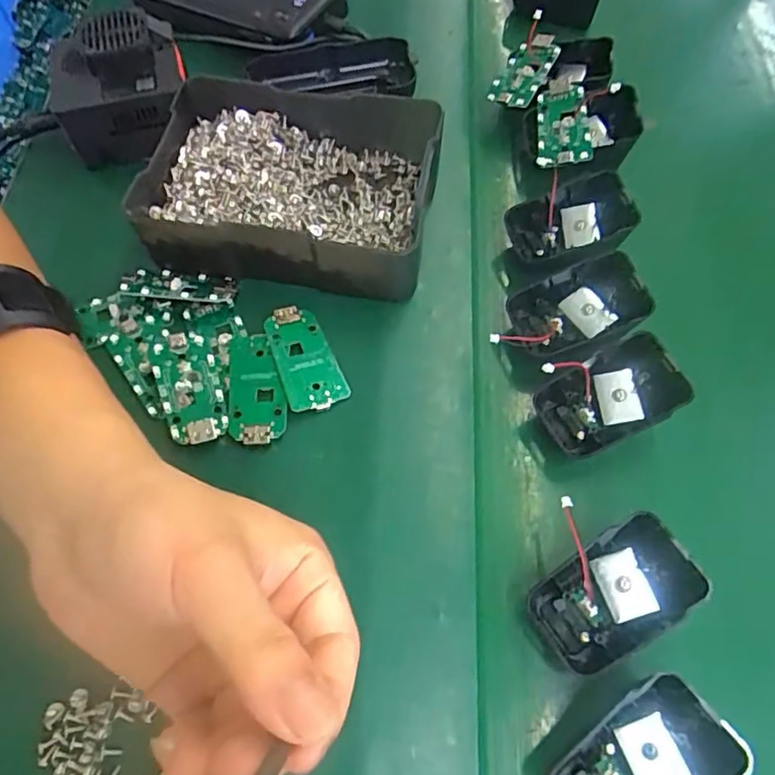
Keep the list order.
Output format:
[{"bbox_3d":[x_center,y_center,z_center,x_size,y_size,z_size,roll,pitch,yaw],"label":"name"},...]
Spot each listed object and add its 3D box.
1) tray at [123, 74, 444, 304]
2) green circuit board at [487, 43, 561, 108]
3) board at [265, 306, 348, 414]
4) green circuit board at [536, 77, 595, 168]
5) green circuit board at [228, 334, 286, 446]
[{"bbox_3d":[-0.057,-0.118,0.350,0.166,0.043,0.113,10,67,4],"label":"tray"},{"bbox_3d":[0.092,-0.216,0.412,0.035,0.011,0.048,22,81,32],"label":"green circuit board"},{"bbox_3d":[-0.045,-0.017,0.322,0.031,0.006,0.063,-19,68,-8],"label":"board"},{"bbox_3d":[0.114,-0.174,0.388,0.032,0.008,0.069,-9,66,28],"label":"green circuit board"},{"bbox_3d":[-0.069,-0.001,0.314,0.029,0.004,0.063,-6,67,-2],"label":"green circuit board"}]

